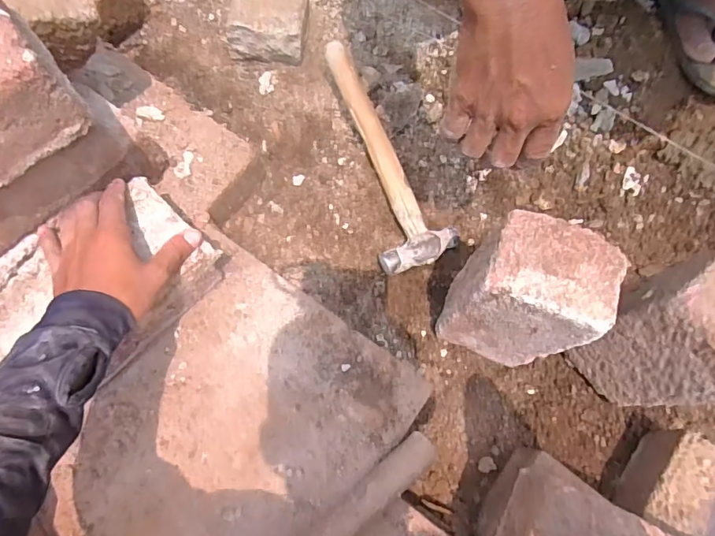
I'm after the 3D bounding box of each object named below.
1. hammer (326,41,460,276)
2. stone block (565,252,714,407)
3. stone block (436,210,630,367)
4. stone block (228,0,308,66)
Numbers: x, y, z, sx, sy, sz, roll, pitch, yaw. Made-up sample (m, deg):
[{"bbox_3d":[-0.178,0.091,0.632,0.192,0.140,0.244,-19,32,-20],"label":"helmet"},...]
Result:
[{"bbox_3d":[0.031,-0.149,0.618,0.088,0.054,0.313,-16,73,-5],"label":"hammer"},{"bbox_3d":[0.295,0.069,0.464,0.090,0.209,0.108,-35,75,-10],"label":"stone block"},{"bbox_3d":[0.155,0.029,0.460,0.106,0.180,0.087,15,73,5],"label":"stone block"},{"bbox_3d":[-0.124,-0.353,0.686,0.108,0.069,0.106,10,73,4],"label":"stone block"}]

